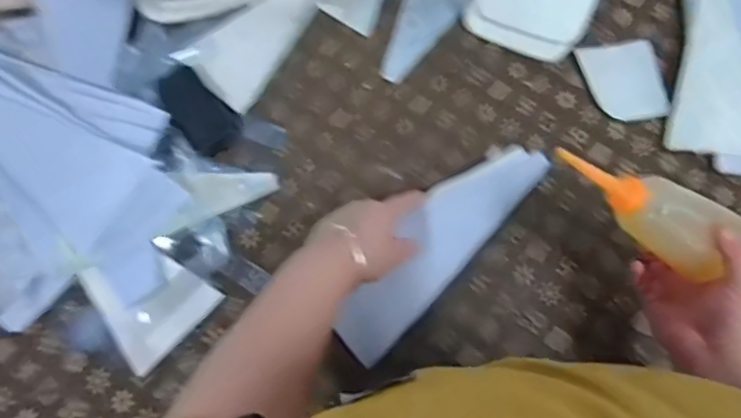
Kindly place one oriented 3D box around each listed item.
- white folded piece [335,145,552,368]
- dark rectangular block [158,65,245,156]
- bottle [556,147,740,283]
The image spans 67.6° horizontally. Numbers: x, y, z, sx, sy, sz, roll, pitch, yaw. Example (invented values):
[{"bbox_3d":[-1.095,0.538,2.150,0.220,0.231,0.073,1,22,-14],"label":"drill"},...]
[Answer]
[{"bbox_3d":[0.072,0.033,0.574,0.073,0.024,0.277,41,75,9],"label":"white folded piece"},{"bbox_3d":[-0.194,-0.112,0.627,0.058,0.018,0.105,-39,79,-10],"label":"dark rectangular block"},{"bbox_3d":[0.231,-0.006,0.472,0.159,0.030,0.062,31,78,-2],"label":"bottle"}]

